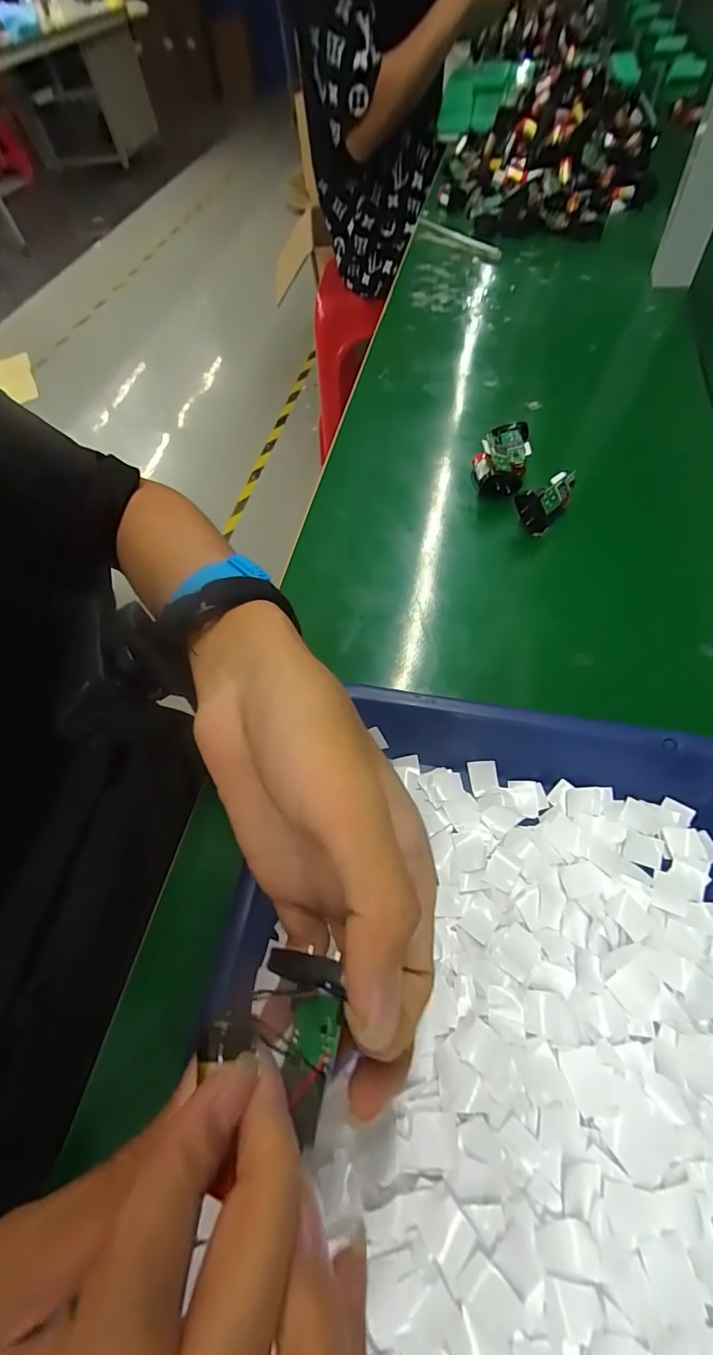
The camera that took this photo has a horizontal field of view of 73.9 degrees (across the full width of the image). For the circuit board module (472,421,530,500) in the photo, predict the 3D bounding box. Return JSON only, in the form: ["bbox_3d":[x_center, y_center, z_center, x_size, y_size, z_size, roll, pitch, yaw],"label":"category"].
[{"bbox_3d":[0.120,-0.180,0.397,0.042,0.033,0.067,8,61,12],"label":"circuit board module"}]

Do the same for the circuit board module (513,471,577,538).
[{"bbox_3d":[0.144,-0.135,0.365,0.028,0.036,0.039,32,68,23],"label":"circuit board module"}]

